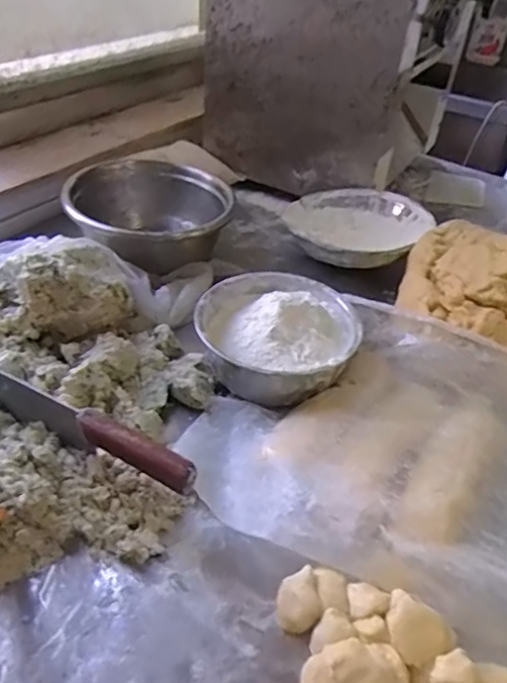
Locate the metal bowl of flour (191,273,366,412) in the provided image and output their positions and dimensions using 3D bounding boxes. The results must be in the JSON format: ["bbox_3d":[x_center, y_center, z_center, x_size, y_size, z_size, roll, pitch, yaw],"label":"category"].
[{"bbox_3d":[0.028,-0.011,0.698,0.182,0.065,0.177,3,39,-3],"label":"metal bowl of flour"}]

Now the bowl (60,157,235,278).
[{"bbox_3d":[-0.160,-0.187,0.883,0.232,0.106,0.209,-6,41,-13],"label":"bowl"}]

